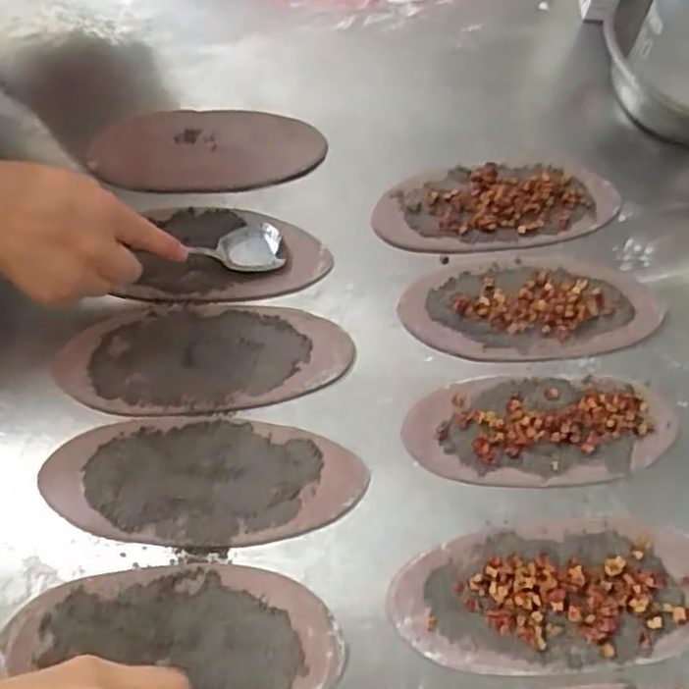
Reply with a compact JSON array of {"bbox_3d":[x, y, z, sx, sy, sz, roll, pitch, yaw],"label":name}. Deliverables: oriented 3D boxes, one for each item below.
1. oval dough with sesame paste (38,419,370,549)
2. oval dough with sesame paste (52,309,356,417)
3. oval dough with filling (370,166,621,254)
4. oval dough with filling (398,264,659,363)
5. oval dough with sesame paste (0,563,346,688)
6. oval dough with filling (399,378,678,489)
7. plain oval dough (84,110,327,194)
[{"bbox_3d":[-0.089,0.085,0.447,0.198,0.009,0.081,0,63,-2],"label":"oval dough with sesame paste"},{"bbox_3d":[-0.097,0.011,0.491,0.199,0.008,0.079,-4,63,-4],"label":"oval dough with sesame paste"},{"bbox_3d":[0.123,-0.112,0.564,0.195,0.014,0.079,-4,63,-4],"label":"oval dough with filling"},{"bbox_3d":[0.140,-0.028,0.518,0.191,0.010,0.078,-3,63,-4],"label":"oval dough with filling"},{"bbox_3d":[-0.098,0.168,0.407,0.189,0.006,0.078,5,63,1],"label":"oval dough with sesame paste"},{"bbox_3d":[0.135,0.055,0.473,0.183,0.013,0.075,-1,63,-3],"label":"oval dough with filling"},{"bbox_3d":[-0.112,-0.161,0.569,0.182,0.010,0.076,3,63,-1],"label":"plain oval dough"}]

